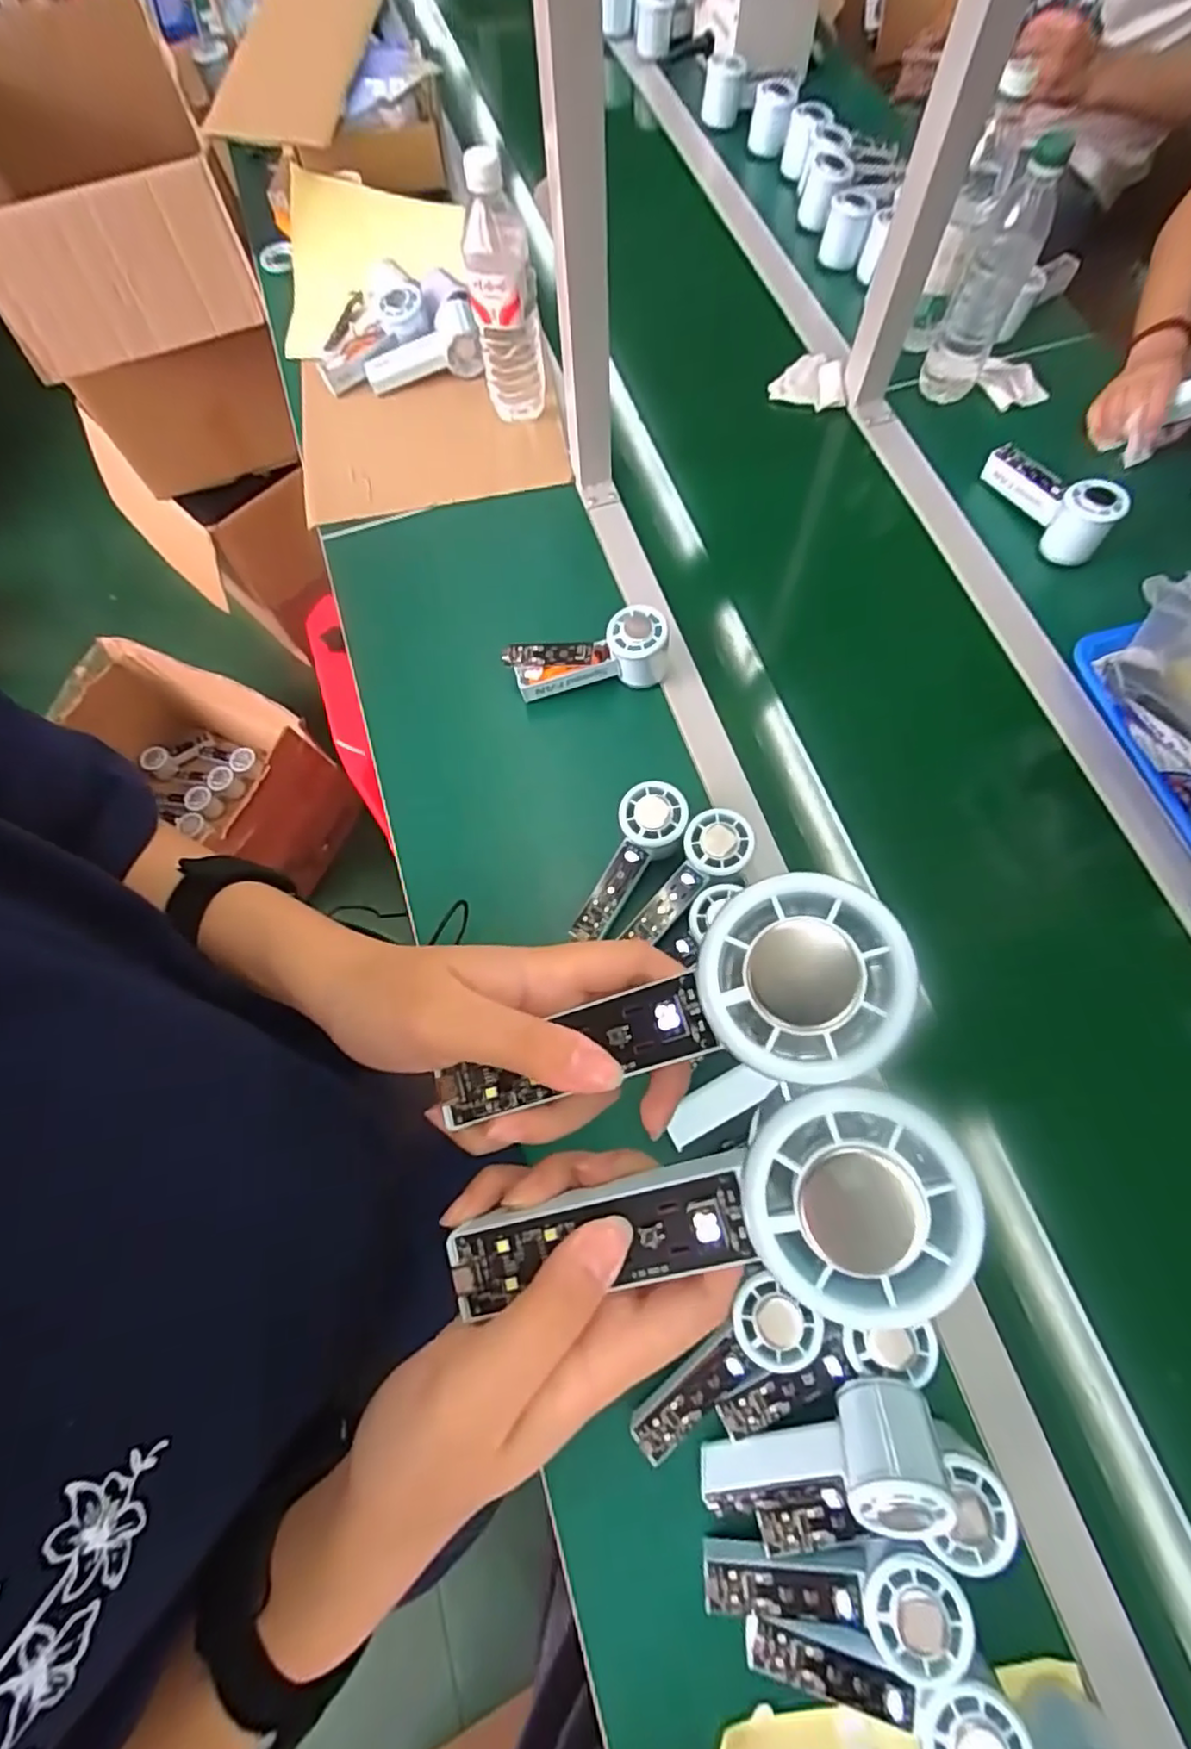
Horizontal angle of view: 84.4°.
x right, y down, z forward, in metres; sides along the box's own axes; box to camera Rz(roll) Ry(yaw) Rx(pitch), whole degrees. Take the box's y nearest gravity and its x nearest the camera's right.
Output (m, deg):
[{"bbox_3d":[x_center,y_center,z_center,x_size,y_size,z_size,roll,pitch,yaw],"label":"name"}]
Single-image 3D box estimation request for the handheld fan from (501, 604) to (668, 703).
[{"bbox_3d":[-0.008,-0.207,0.626,0.156,0.060,0.053,-9,71,0],"label":"handheld fan"}]

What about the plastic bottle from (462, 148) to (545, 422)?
[{"bbox_3d":[-0.093,-0.585,0.679,0.068,0.217,0.059,-6,71,0],"label":"plastic bottle"}]

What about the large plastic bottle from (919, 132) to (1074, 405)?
[{"bbox_3d":[0.404,-0.606,0.675,0.063,0.201,0.071,22,74,10],"label":"large plastic bottle"}]

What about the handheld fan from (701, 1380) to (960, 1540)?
[{"bbox_3d":[0.142,0.362,0.409,0.148,0.061,0.053,-29,102,28],"label":"handheld fan"}]

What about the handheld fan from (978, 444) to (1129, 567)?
[{"bbox_3d":[0.465,-0.392,0.673,0.046,0.067,0.149,-30,73,-7],"label":"handheld fan"}]

